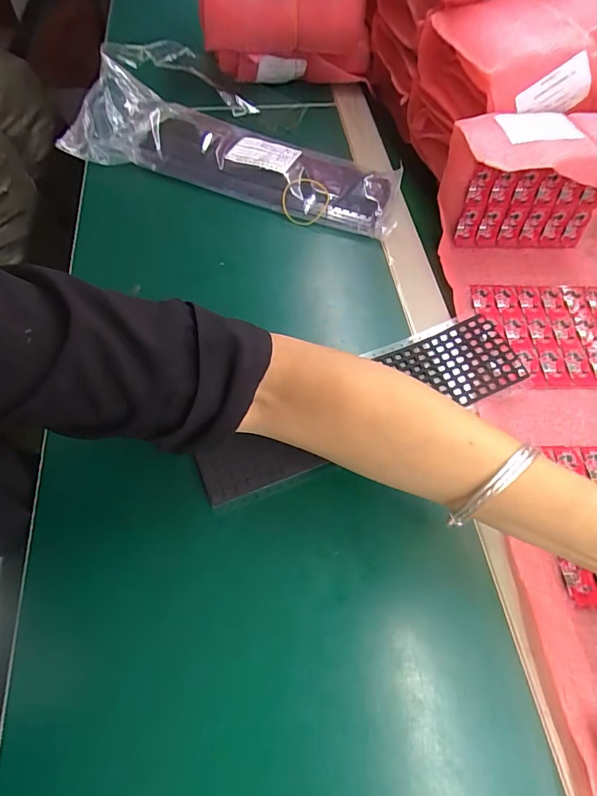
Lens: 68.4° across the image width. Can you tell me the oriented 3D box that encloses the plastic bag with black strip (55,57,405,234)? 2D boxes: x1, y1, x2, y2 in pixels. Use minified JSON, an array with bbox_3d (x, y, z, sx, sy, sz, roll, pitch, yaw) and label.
[{"bbox_3d":[-0.072,-0.264,0.476,0.374,0.049,0.098,19,61,8],"label":"plastic bag with black strip"}]

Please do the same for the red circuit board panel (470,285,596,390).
[{"bbox_3d":[0.228,-0.059,0.392,0.121,0.005,0.112,-1,60,-3],"label":"red circuit board panel"}]

